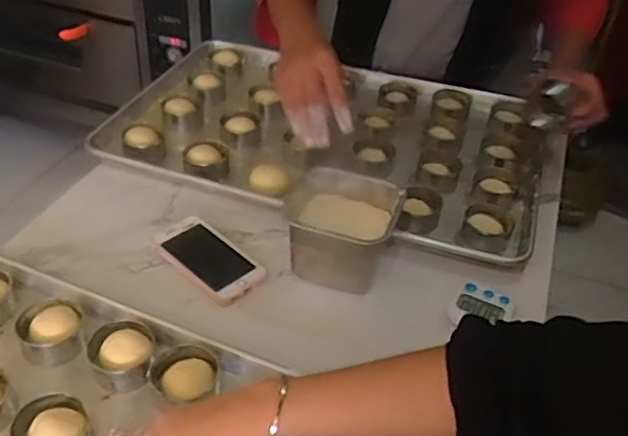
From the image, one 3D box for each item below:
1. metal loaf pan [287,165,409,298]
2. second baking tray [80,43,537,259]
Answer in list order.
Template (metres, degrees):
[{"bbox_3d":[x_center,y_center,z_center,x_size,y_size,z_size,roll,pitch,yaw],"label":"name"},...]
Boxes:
[{"bbox_3d":[0.026,0.014,0.718,0.119,0.084,0.106,17,40,15],"label":"metal loaf pan"},{"bbox_3d":[0.013,-0.132,0.952,0.628,0.053,0.380,16,40,13],"label":"second baking tray"}]

